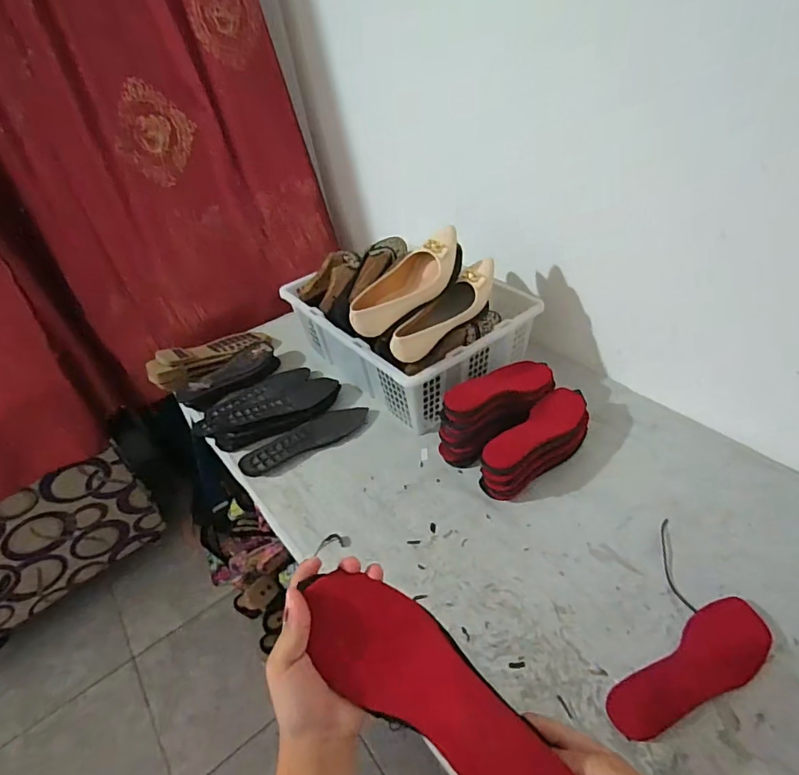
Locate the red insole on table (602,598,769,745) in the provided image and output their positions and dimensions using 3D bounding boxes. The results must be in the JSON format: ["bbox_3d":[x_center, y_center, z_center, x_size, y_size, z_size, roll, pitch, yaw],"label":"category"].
[{"bbox_3d":[0.342,0.329,0.563,0.226,0.015,0.074,-26,42,-21],"label":"red insole on table"}]

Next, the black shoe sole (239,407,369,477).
[{"bbox_3d":[-0.178,0.093,0.924,0.256,0.026,0.071,-29,44,-24],"label":"black shoe sole"}]

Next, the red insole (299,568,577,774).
[{"bbox_3d":[0.028,0.218,0.346,0.226,0.016,0.076,31,72,14],"label":"red insole"}]

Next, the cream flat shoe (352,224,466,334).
[{"bbox_3d":[0.009,-0.181,0.815,0.241,0.085,0.079,-31,44,-26],"label":"cream flat shoe"}]

